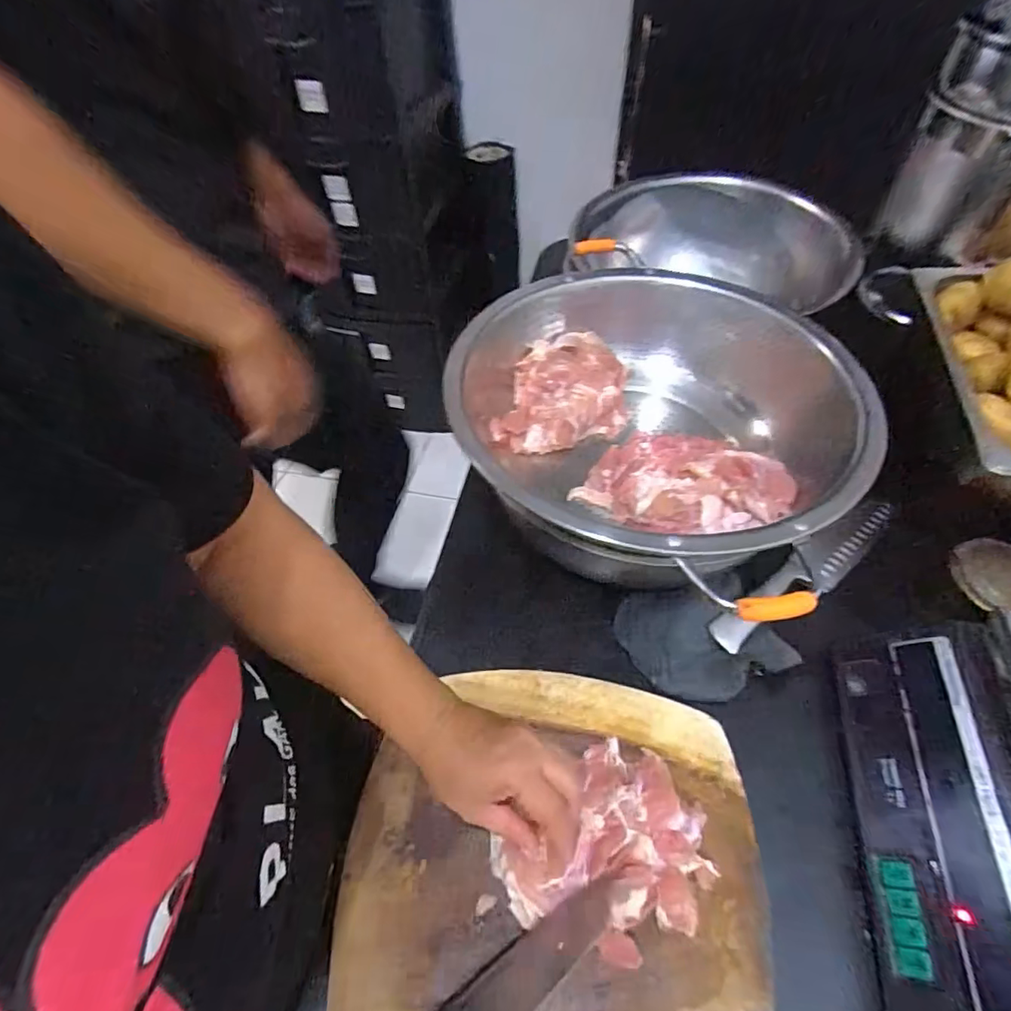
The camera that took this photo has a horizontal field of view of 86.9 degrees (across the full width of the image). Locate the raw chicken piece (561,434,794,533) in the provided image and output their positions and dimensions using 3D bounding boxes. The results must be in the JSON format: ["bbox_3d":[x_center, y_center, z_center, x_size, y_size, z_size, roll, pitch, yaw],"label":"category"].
[{"bbox_3d":[0.169,-0.021,0.515,0.192,0.056,0.143,17,56,15],"label":"raw chicken piece"}]

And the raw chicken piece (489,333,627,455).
[{"bbox_3d":[0.067,-0.129,0.609,0.145,0.053,0.152,3,53,5],"label":"raw chicken piece"}]

